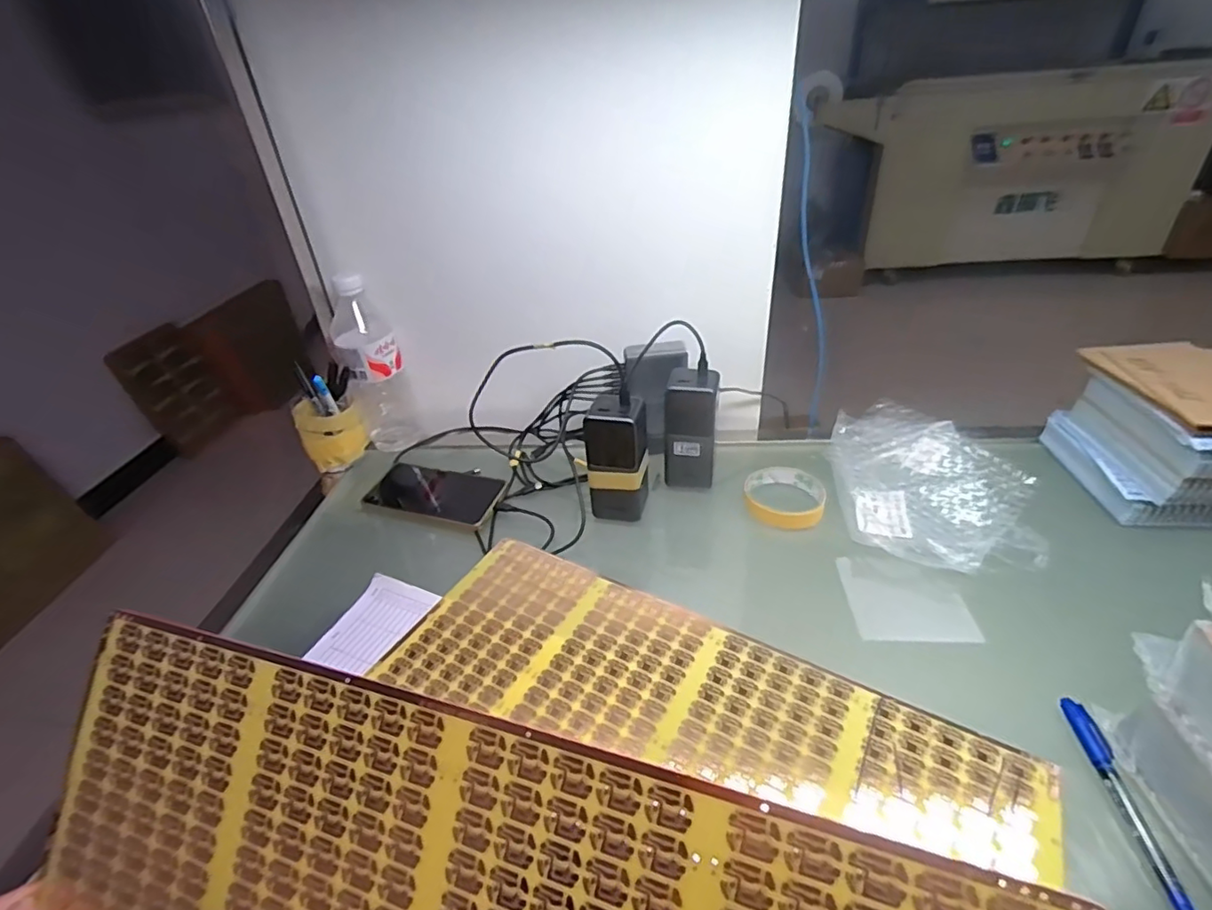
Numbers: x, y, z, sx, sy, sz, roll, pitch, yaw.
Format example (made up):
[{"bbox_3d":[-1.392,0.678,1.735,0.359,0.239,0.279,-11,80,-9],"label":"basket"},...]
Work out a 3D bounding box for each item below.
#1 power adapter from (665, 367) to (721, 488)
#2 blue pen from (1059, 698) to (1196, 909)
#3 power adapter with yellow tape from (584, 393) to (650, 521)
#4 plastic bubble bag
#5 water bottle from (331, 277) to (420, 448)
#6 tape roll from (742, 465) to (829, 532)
[{"bbox_3d":[0.093,-0.026,0.631,0.056,0.125,0.043,3,36,12],"label":"power adapter"},{"bbox_3d":[0.326,0.218,0.356,0.016,0.015,0.133,-2,35,5],"label":"blue pen"},{"bbox_3d":[0.013,0.005,0.586,0.060,0.124,0.046,-1,35,7],"label":"power adapter with yellow tape"},{"bbox_3d":[0.333,0.027,0.585,0.179,0.058,0.203,0,35,7],"label":"plastic bubble bag"},{"bbox_3d":[-0.292,-0.108,0.713,0.076,0.222,0.065,-15,36,-13],"label":"water bottle"},{"bbox_3d":[0.193,0.044,0.624,0.081,0.027,0.080,-4,35,3],"label":"tape roll"}]

